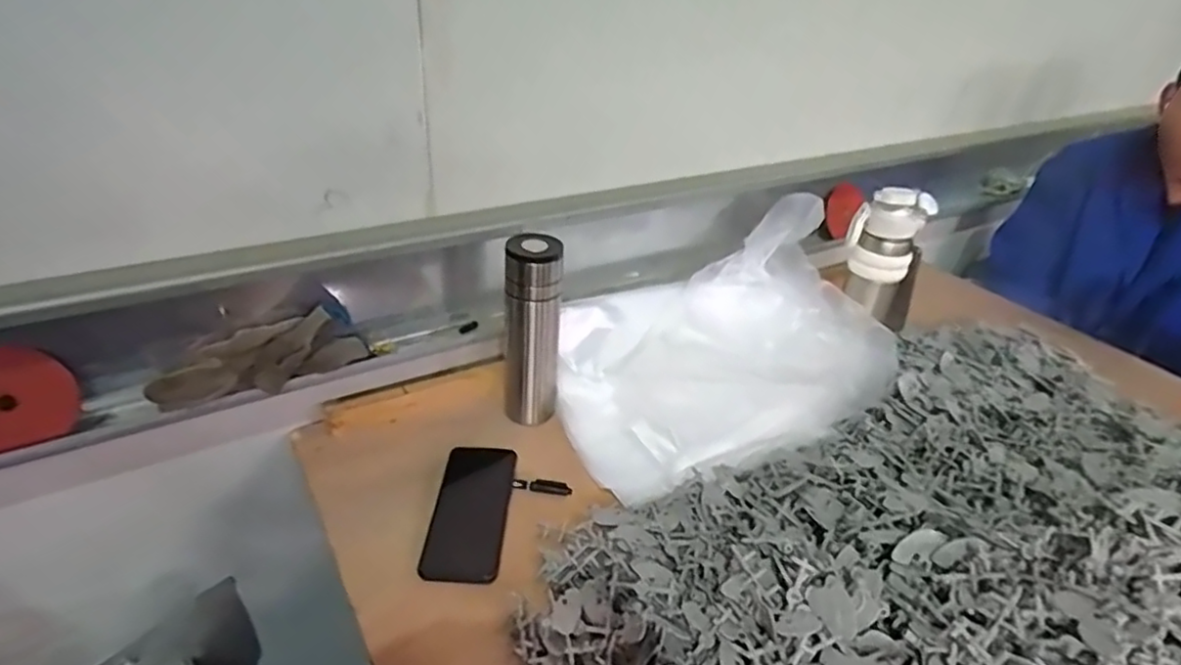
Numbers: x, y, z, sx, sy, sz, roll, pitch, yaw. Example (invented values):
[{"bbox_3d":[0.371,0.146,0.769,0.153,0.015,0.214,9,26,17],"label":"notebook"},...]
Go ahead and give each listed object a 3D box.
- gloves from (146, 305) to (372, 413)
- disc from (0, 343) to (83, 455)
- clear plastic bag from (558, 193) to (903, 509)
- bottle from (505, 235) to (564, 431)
[{"bbox_3d":[-0.351,0.026,0.677,0.207,0.070,0.048,-21,41,-26],"label":"gloves"},{"bbox_3d":[-0.542,0.062,0.583,0.108,0.126,0.009,-17,48,-22],"label":"disc"},{"bbox_3d":[0.189,-0.004,0.818,0.475,0.141,0.279,-19,39,-23],"label":"clear plastic bag"},{"bbox_3d":[-0.071,0.003,0.763,0.066,0.228,0.059,6,33,2],"label":"bottle"}]

